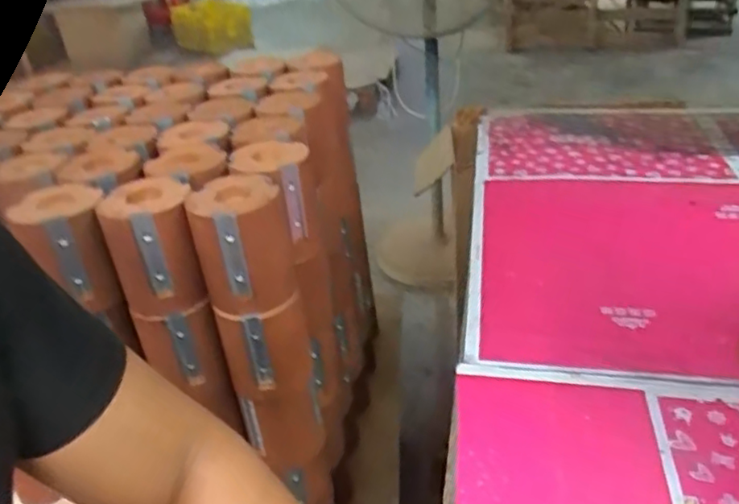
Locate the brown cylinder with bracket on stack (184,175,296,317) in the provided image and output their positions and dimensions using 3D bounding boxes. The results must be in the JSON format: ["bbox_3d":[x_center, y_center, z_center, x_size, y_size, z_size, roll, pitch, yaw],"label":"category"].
[{"bbox_3d":[-0.110,-0.006,0.541,0.081,0.101,0.072,-12,33,-9],"label":"brown cylinder with bracket on stack"}]

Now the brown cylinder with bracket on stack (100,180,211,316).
[{"bbox_3d":[-0.190,-0.004,0.547,0.071,0.099,0.069,-11,33,-9],"label":"brown cylinder with bracket on stack"}]

